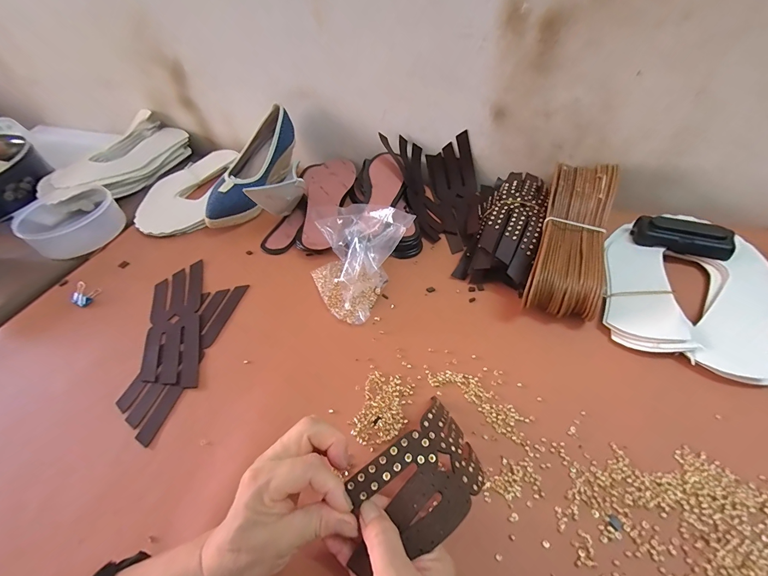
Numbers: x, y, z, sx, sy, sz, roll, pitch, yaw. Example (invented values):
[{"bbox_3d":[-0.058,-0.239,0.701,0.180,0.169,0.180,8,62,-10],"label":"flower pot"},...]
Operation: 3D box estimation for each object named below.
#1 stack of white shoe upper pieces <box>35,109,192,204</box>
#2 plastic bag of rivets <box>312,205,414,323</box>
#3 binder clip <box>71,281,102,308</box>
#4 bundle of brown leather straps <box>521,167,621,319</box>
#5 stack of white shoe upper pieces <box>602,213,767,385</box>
[{"bbox_3d":[-0.541,-0.252,0.701,0.136,0.054,0.283,22,56,23],"label":"stack of white shoe upper pieces"},{"bbox_3d":[-0.045,-0.043,0.457,0.126,0.094,0.123,32,61,28],"label":"plastic bag of rivets"},{"bbox_3d":[-0.438,0.009,0.501,0.020,0.025,0.035,18,55,20],"label":"binder clip"},{"bbox_3d":[0.246,-0.064,0.451,0.084,0.081,0.235,17,54,19],"label":"bundle of brown leather straps"},{"bbox_3d":[0.369,0.000,0.421,0.174,0.022,0.216,20,56,22],"label":"stack of white shoe upper pieces"}]

